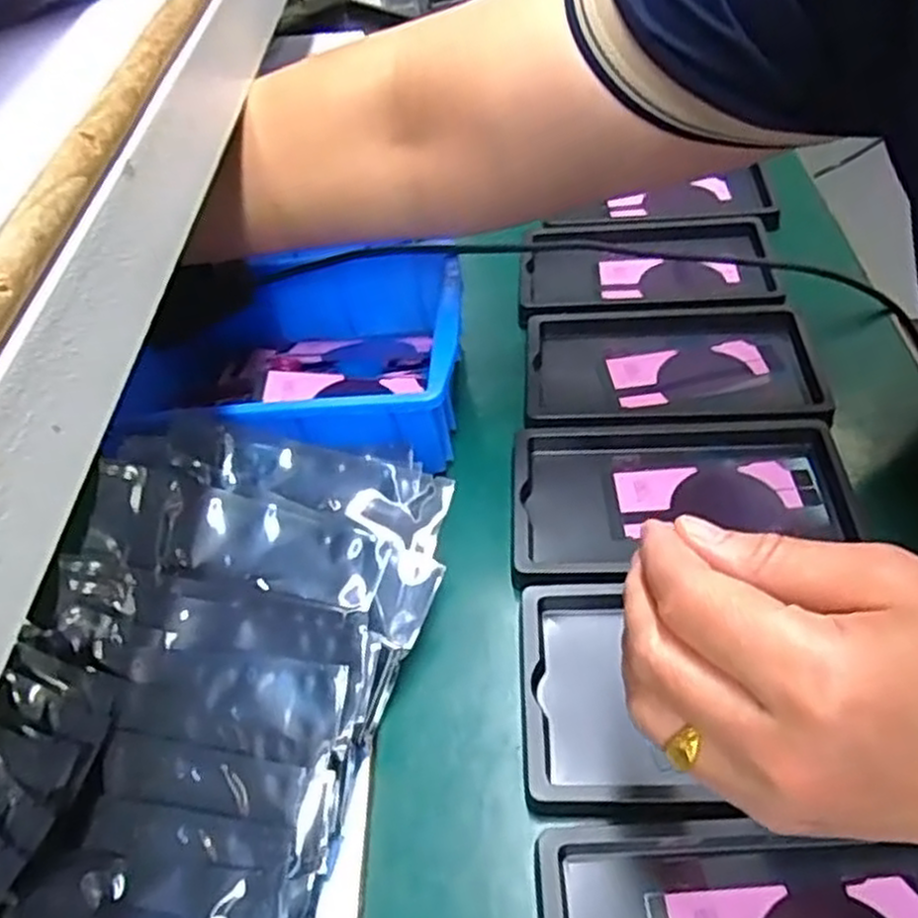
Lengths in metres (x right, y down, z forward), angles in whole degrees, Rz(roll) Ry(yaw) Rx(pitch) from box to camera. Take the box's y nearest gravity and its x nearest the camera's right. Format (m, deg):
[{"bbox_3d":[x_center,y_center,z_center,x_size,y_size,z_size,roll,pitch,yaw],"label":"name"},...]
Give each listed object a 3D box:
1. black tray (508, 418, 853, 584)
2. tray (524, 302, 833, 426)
[{"bbox_3d":[0.109,0.019,0.376,0.166,0.013,0.094,-6,49,5],"label":"black tray"},{"bbox_3d":[0.120,-0.056,0.439,0.160,0.016,0.097,-3,49,8],"label":"tray"}]

